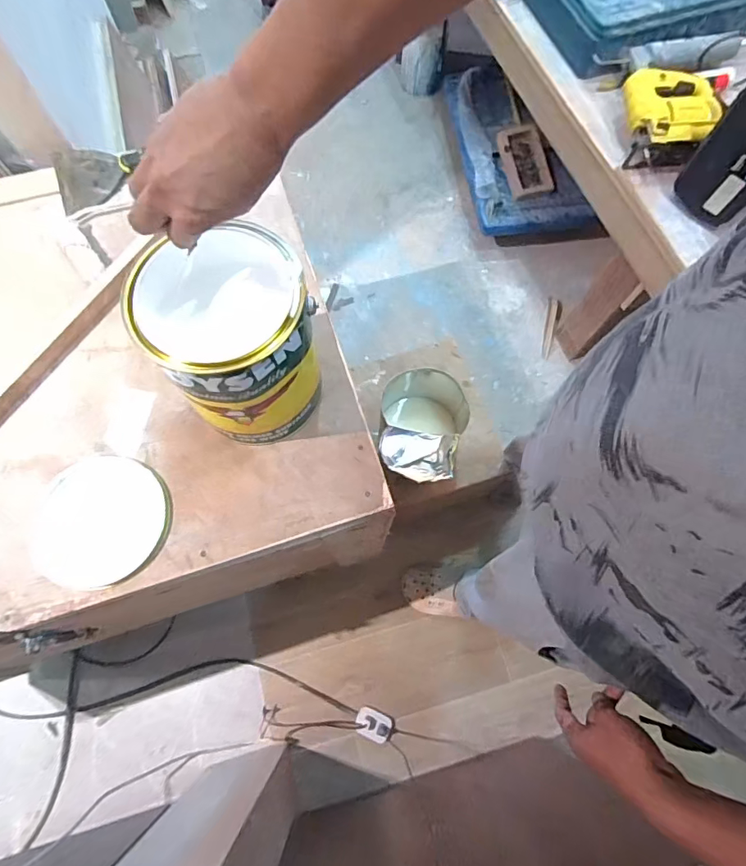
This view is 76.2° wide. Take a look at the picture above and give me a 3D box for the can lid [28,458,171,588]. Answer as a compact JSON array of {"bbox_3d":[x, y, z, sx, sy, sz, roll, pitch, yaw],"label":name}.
[{"bbox_3d":[-0.315,0.101,0.555,0.147,0.005,0.147,0,70,-1],"label":"can lid"}]

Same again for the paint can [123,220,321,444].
[{"bbox_3d":[-0.148,-0.100,0.523,0.156,0.194,0.172,-28,73,-11],"label":"paint can"}]

